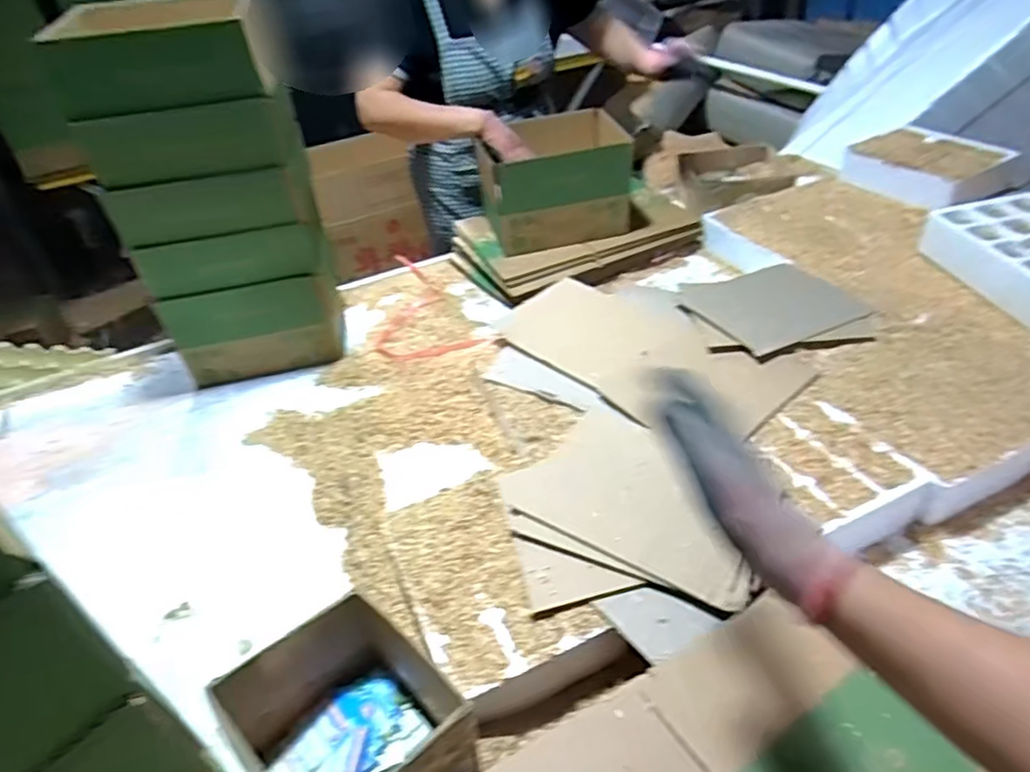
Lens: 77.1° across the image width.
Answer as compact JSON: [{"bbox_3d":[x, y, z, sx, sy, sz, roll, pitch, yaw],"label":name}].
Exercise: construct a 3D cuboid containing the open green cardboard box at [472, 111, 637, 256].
[{"bbox_3d":[0.073,-0.397,1.244,0.265,0.163,0.233,-12,38,-6],"label":"open green cardboard box"}]

